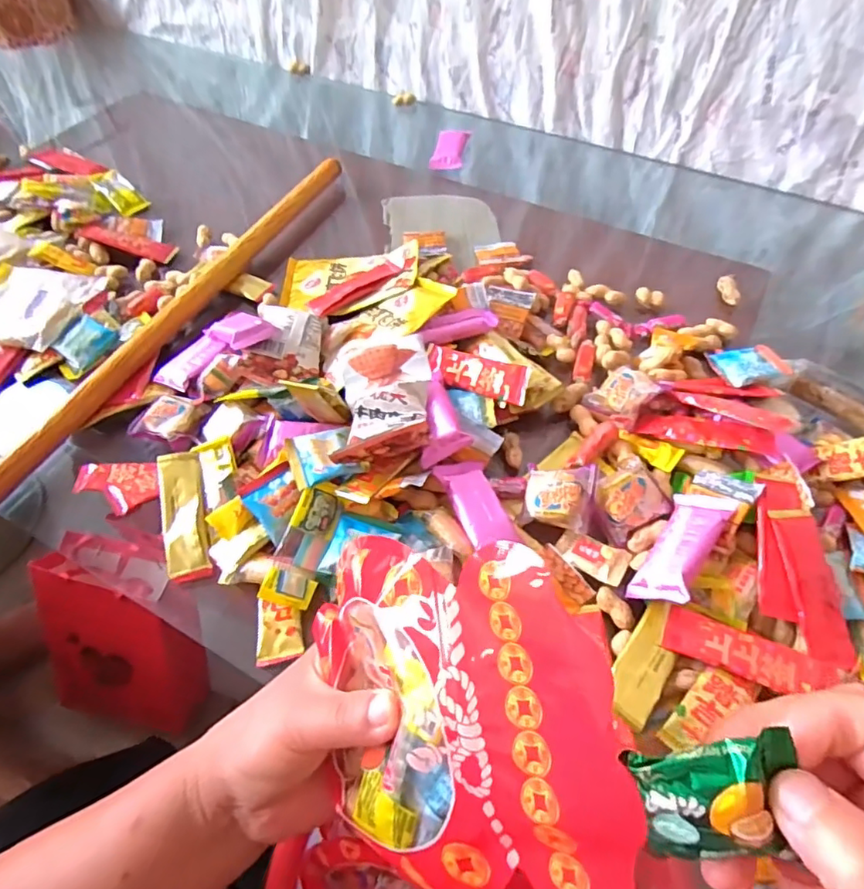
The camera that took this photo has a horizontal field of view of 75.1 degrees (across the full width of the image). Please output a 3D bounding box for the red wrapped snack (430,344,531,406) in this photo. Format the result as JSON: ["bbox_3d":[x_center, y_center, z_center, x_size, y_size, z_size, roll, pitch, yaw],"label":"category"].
[{"bbox_3d":[0.039,-0.062,0.500,0.102,0.017,0.033,21,93,28],"label":"red wrapped snack"}]

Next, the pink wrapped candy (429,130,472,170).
[{"bbox_3d":[0.026,-0.411,0.779,0.044,0.025,0.076,11,56,9],"label":"pink wrapped candy"}]

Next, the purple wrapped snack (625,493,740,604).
[{"bbox_3d":[0.183,0.073,0.413,0.044,0.013,0.098,5,46,52],"label":"purple wrapped snack"}]

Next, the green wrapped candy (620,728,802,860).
[{"bbox_3d":[0.084,0.104,0.166,0.045,0.014,0.029,-14,82,16],"label":"green wrapped candy"}]

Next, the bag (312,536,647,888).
[{"bbox_3d":[0.002,0.107,0.222,0.140,0.019,0.136,-14,83,32],"label":"bag"}]

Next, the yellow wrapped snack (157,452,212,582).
[{"bbox_3d":[-0.200,0.056,0.454,0.033,0.011,0.106,-12,70,-7],"label":"yellow wrapped snack"}]

